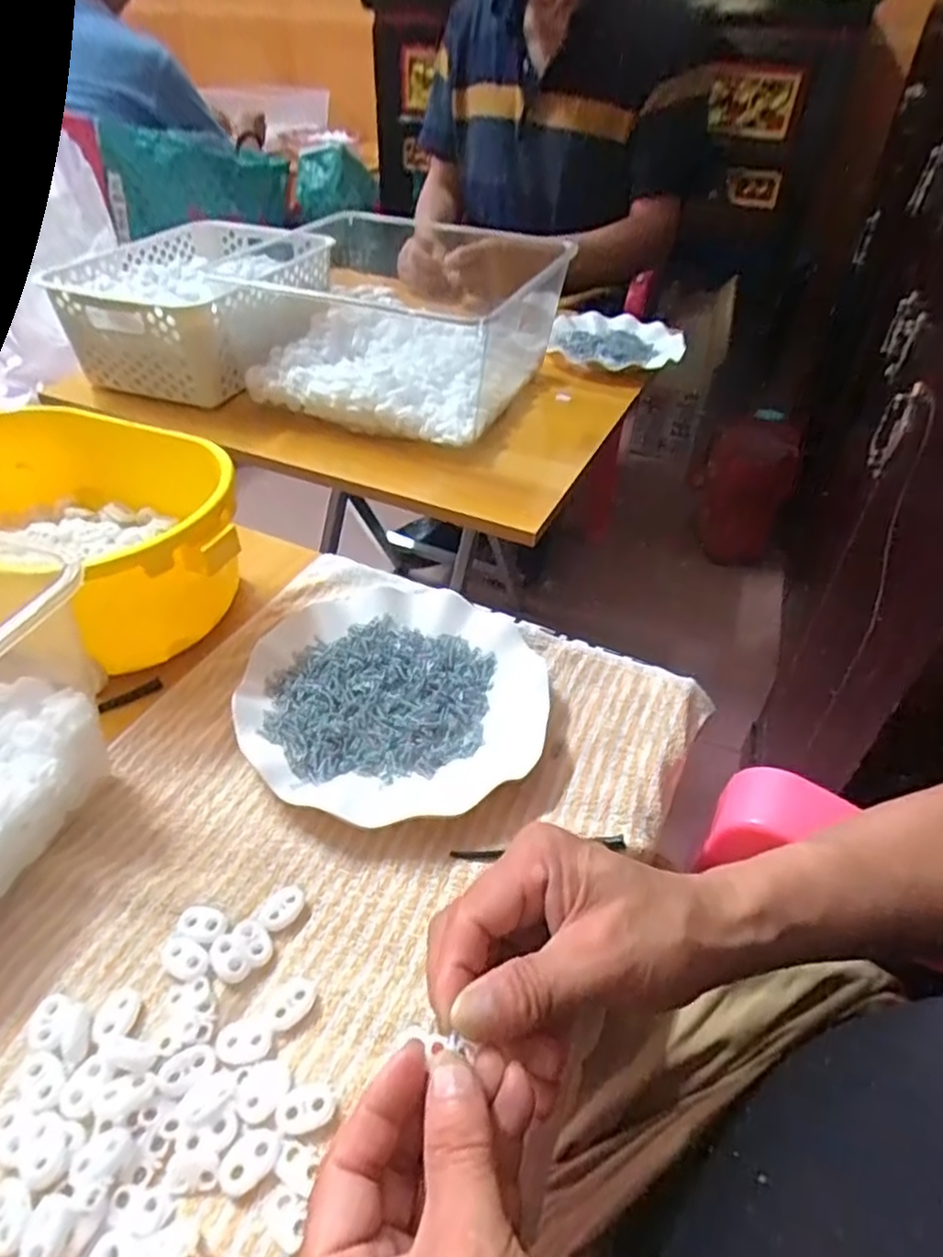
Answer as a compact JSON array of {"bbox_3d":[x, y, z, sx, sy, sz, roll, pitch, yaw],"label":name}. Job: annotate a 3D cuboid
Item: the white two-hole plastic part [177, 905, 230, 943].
[{"bbox_3d":[-0.127,0.140,0.328,0.024,0.006,0.015,11,43,10],"label":"white two-hole plastic part"}]

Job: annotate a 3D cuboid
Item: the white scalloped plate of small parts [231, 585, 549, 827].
[{"bbox_3d":[-0.049,0.036,0.433,0.177,0.026,0.174,1,42,-1],"label":"white scalloped plate of small parts"}]

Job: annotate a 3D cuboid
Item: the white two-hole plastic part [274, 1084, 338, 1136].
[{"bbox_3d":[-0.066,0.191,0.276,0.023,0.004,0.016,-10,43,-13],"label":"white two-hole plastic part"}]

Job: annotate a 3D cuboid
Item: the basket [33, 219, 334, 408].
[{"bbox_3d":[-0.301,-0.377,0.810,0.219,0.103,0.307,12,43,11],"label":"basket"}]

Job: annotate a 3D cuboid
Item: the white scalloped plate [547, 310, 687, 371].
[{"bbox_3d":[0.185,-0.371,0.880,0.158,0.025,0.158,7,42,6],"label":"white scalloped plate"}]

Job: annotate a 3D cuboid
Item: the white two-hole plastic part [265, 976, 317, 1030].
[{"bbox_3d":[-0.079,0.165,0.305,0.016,0.005,0.023,22,46,21],"label":"white two-hole plastic part"}]

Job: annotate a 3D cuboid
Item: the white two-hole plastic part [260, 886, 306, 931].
[{"bbox_3d":[-0.091,0.136,0.336,0.015,0.007,0.023,30,49,27],"label":"white two-hole plastic part"}]

